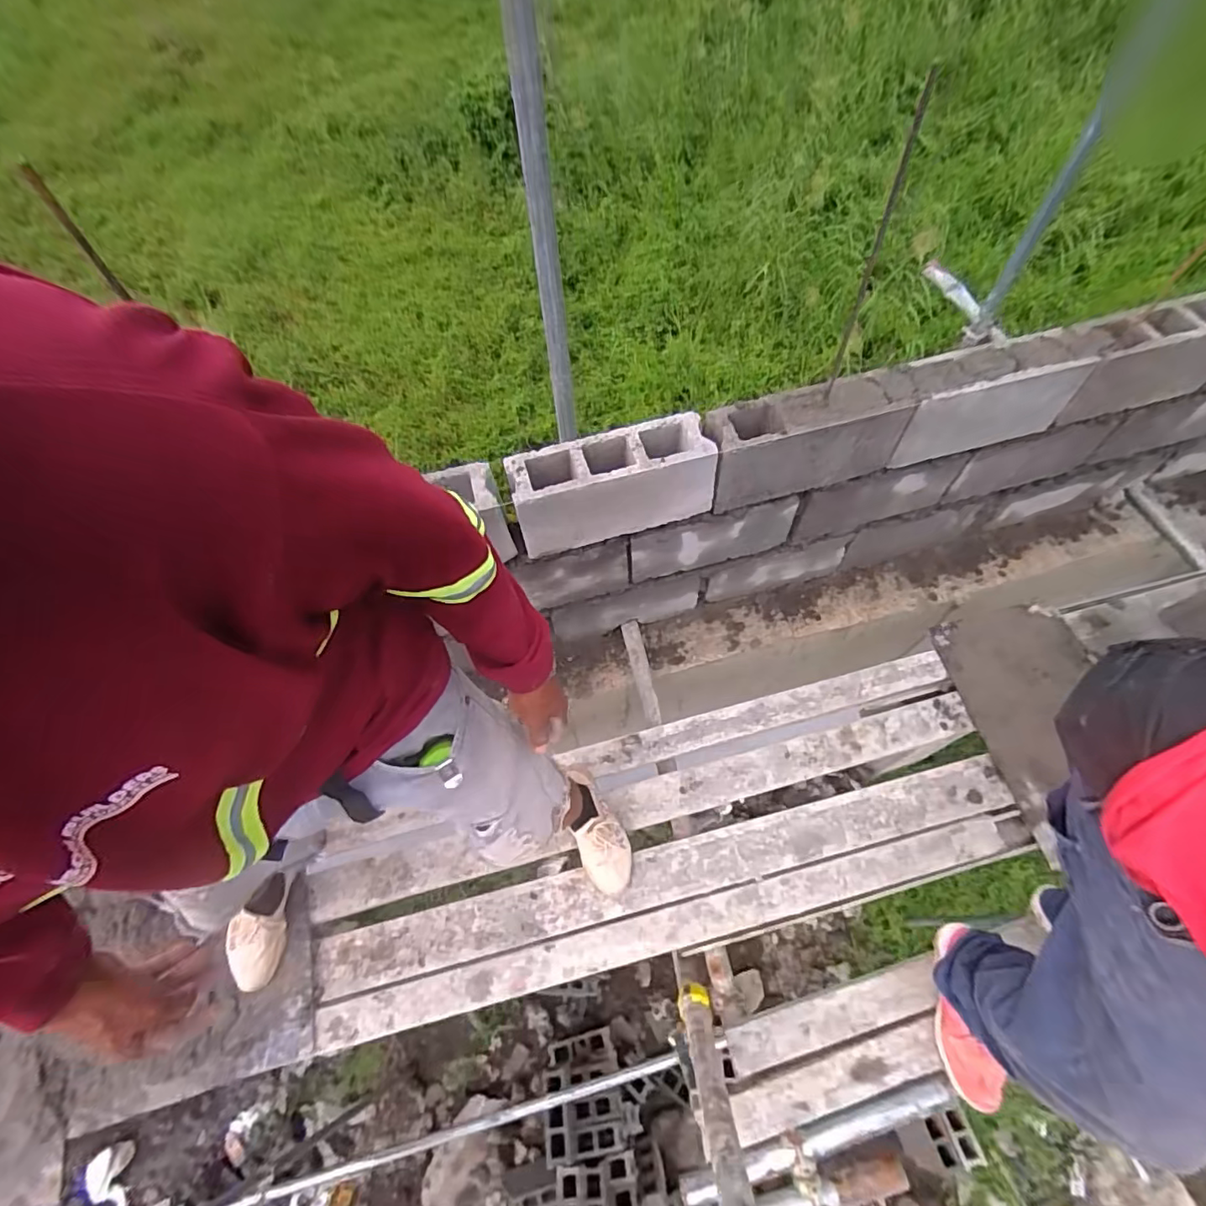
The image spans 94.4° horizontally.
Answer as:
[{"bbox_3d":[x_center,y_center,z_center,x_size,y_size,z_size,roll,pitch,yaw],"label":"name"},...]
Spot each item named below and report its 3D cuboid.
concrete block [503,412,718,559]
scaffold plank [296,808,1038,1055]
[{"bbox_3d":[0.018,-0.242,1.154,0.398,0.188,0.128,-14,61,-5],"label":"concrete block"},{"bbox_3d":[0.203,0.694,1.195,1.575,0.037,0.094,-12,63,-5],"label":"scaffold plank"}]

